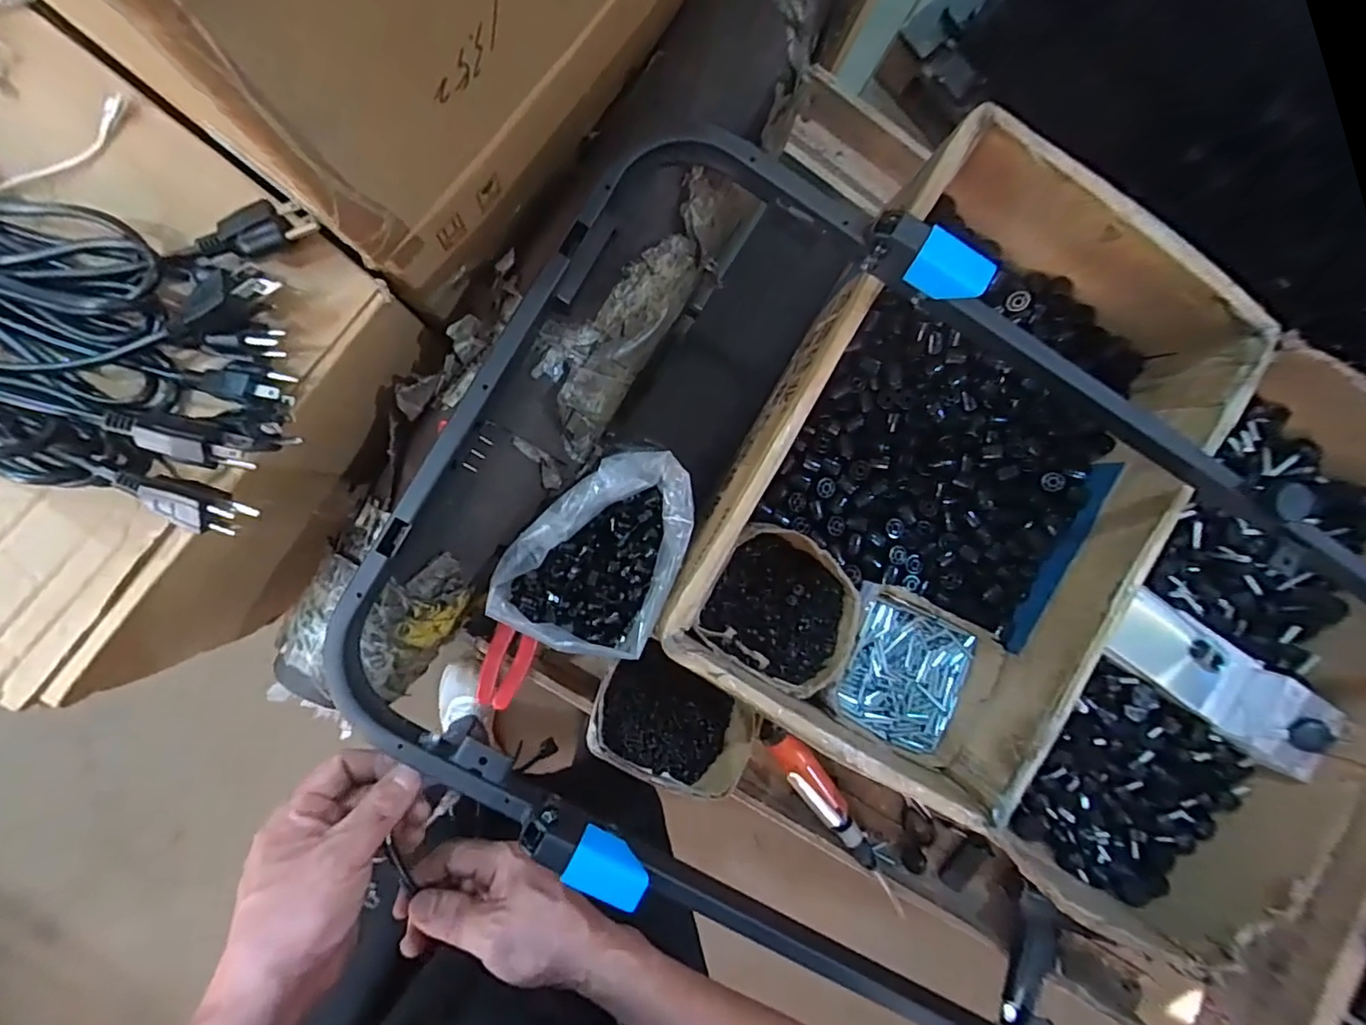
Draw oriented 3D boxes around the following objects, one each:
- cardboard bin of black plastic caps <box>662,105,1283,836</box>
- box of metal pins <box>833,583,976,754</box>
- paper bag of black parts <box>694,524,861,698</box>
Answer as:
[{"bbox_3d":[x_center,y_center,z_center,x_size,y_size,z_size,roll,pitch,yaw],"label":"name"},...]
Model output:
[{"bbox_3d":[0.245,-0.039,0.563,0.368,0.152,0.542,31,88,-6],"label":"cardboard bin of black plastic caps"},{"bbox_3d":[0.228,0.165,0.615,0.136,0.051,0.134,25,89,-6],"label":"box of metal pins"},{"bbox_3d":[0.094,0.090,0.593,0.150,0.053,0.134,27,88,-6],"label":"paper bag of black parts"}]

